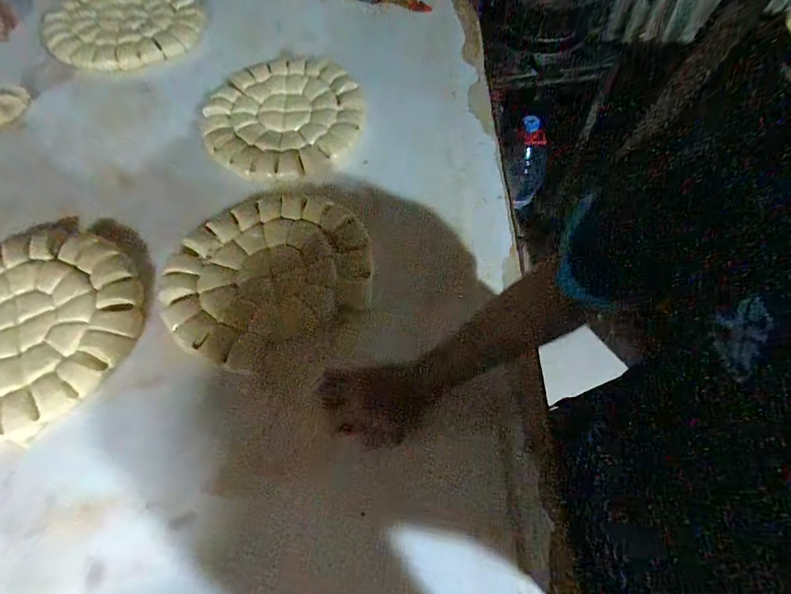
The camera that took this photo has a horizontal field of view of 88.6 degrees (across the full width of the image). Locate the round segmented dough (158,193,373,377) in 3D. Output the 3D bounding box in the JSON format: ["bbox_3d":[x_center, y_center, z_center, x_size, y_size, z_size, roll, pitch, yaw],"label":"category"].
[{"bbox_3d":[-0.175,-0.035,0.567,0.272,0.015,0.272,1,64,-3],"label":"round segmented dough"}]

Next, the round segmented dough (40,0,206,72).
[{"bbox_3d":[-0.528,-0.532,0.796,0.270,0.053,0.270,1,64,-3],"label":"round segmented dough"}]

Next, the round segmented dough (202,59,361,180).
[{"bbox_3d":[-0.199,-0.316,0.688,0.261,0.037,0.249,1,64,-3],"label":"round segmented dough"}]

